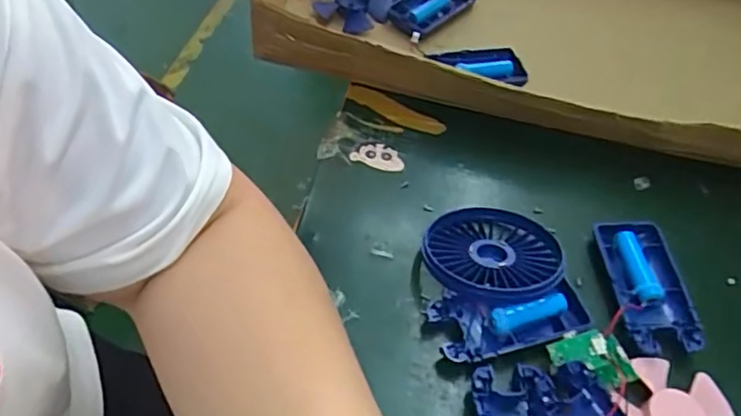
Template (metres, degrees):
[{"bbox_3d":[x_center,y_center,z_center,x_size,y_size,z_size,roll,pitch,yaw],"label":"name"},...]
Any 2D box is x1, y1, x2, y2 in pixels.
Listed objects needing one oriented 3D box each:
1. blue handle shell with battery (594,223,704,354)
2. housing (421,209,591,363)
[{"bbox_3d":[0.178,0.050,0.386,0.046,0.016,0.091,1,50,-4],"label":"blue handle shell with battery"},{"bbox_3d":[0.077,0.039,0.375,0.094,0.028,0.101,3,50,-3],"label":"housing"}]

